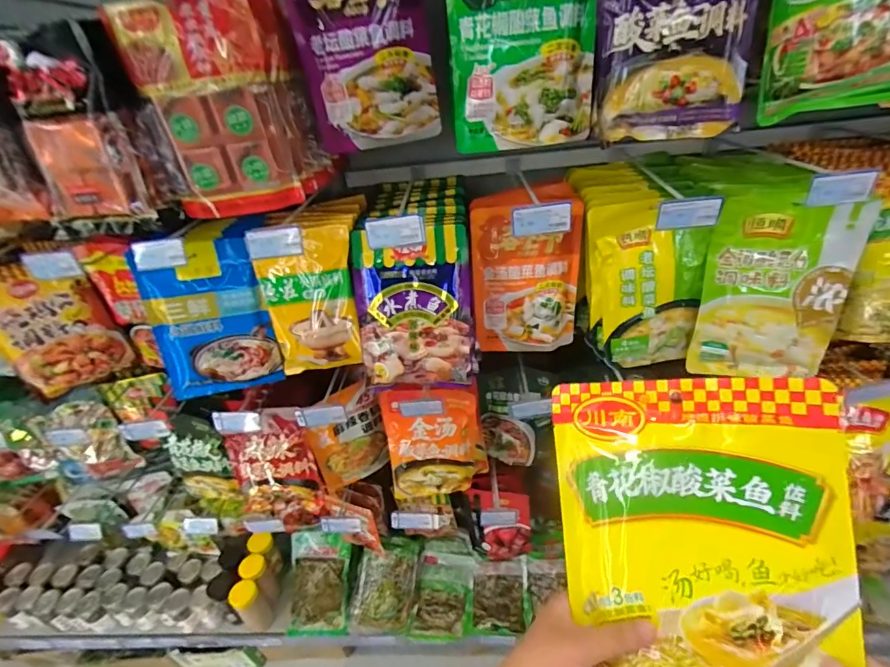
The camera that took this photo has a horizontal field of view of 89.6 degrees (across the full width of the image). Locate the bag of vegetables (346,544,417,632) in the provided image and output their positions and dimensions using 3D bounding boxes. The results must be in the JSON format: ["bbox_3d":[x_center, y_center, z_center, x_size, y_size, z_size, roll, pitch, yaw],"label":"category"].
[{"bbox_3d":[-0.173,0.705,1.238,0.159,0.043,0.218,4,71,13],"label":"bag of vegetables"}]

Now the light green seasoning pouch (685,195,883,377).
[{"bbox_3d":[0.523,-0.064,0.718,0.198,0.293,0.019,5,22,15],"label":"light green seasoning pouch"}]

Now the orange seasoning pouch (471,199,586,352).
[{"bbox_3d":[0.149,-0.092,0.785,0.185,0.256,0.026,-6,20,1],"label":"orange seasoning pouch"}]

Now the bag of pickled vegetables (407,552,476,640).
[{"bbox_3d":[-0.003,0.731,1.248,0.161,0.042,0.207,3,67,9],"label":"bag of pickled vegetables"}]

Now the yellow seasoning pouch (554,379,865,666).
[{"bbox_3d":[0.175,0.161,0.309,0.178,0.032,0.254,-7,72,22],"label":"yellow seasoning pouch"}]

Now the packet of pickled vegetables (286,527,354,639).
[{"bbox_3d":[-0.356,0.706,1.278,0.167,0.026,0.258,-6,67,8],"label":"packet of pickled vegetables"}]

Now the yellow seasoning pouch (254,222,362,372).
[{"bbox_3d":[-0.230,-0.050,0.790,0.163,0.252,0.046,2,23,13],"label":"yellow seasoning pouch"}]

